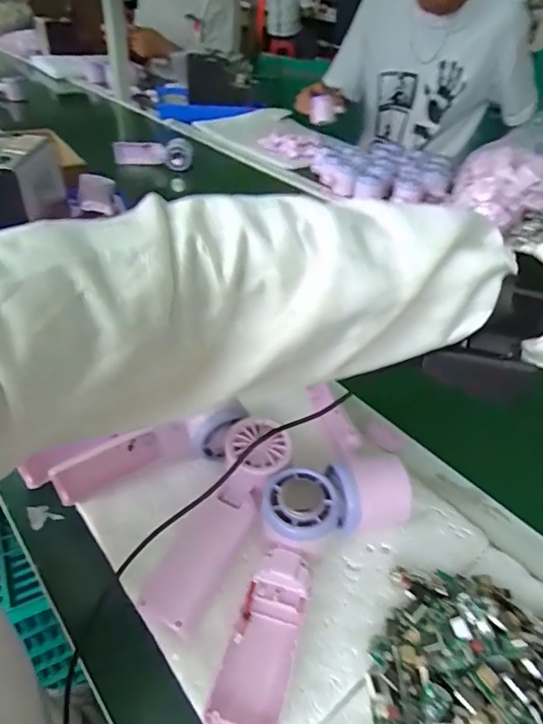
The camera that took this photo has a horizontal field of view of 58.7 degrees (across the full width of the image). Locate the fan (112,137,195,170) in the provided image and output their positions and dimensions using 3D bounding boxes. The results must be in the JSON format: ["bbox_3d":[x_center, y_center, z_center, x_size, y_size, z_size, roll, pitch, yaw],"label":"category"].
[{"bbox_3d":[-0.264,-0.466,1.075,0.174,0.061,0.031,2,40,-3],"label":"fan"}]

